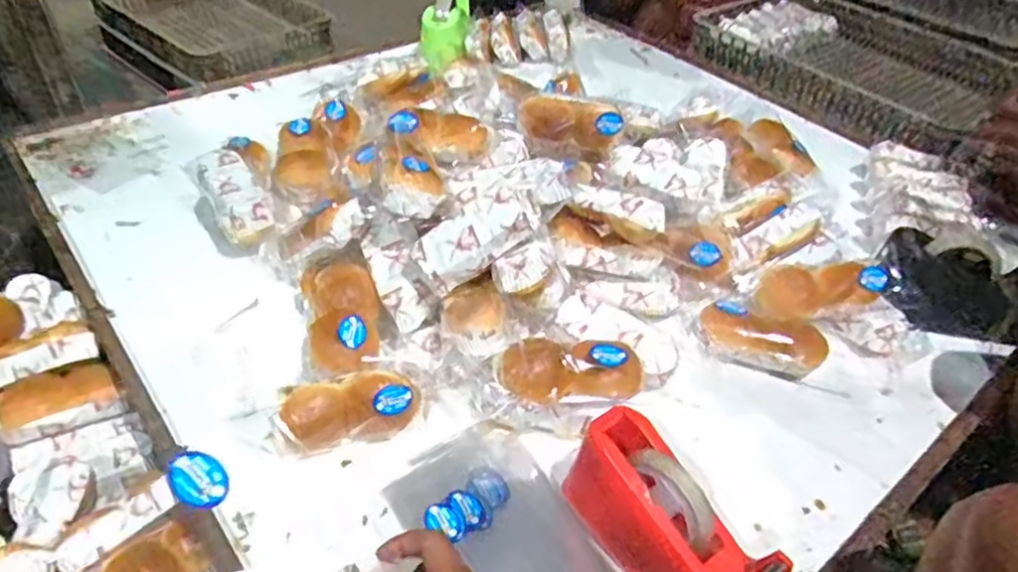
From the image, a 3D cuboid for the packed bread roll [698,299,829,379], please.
[{"bbox_3d":[0.300,0.063,0.792,0.156,0.048,0.067,10,42,7],"label":"packed bread roll"}]

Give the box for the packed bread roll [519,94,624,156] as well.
[{"bbox_3d":[0.085,-0.222,0.931,0.136,0.071,0.053,7,42,3],"label":"packed bread roll"}]

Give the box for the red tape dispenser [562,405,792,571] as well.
[{"bbox_3d":[0.141,0.208,0.579,0.081,0.104,0.198,-26,50,-30],"label":"red tape dispenser"}]

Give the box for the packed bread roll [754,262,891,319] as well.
[{"bbox_3d":[0.370,0.007,0.799,0.152,0.053,0.053,-7,41,8],"label":"packed bread roll"}]

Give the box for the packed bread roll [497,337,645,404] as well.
[{"bbox_3d":[0.062,0.081,0.651,0.147,0.048,0.053,-2,42,-7],"label":"packed bread roll"}]

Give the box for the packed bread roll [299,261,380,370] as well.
[{"bbox_3d":[-0.184,0.041,0.756,0.080,0.067,0.154,-10,44,-15],"label":"packed bread roll"}]

